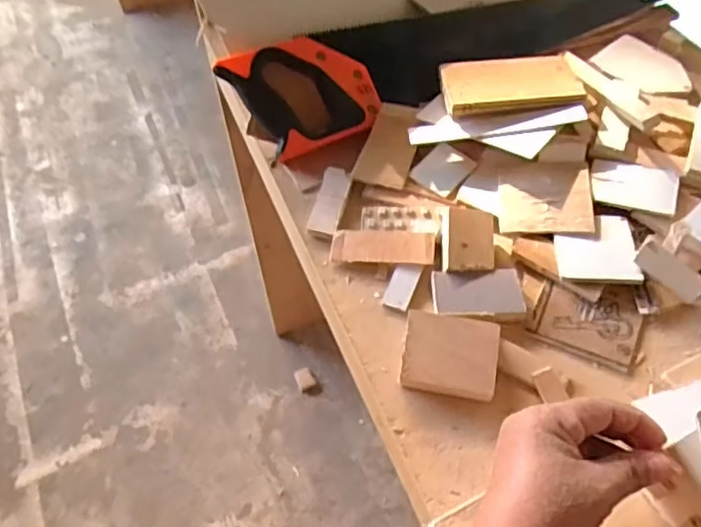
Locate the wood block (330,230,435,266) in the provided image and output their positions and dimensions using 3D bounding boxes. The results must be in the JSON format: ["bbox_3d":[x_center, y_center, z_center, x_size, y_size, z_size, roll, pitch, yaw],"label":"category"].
[{"bbox_3d":[0.029,-0.015,0.560,0.093,0.004,0.035,2,59,8],"label":"wood block"}]

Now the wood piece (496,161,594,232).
[{"bbox_3d":[0.184,-0.063,0.583,0.083,0.007,0.079,1,58,10],"label":"wood piece"}]

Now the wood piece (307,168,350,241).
[{"bbox_3d":[-0.020,-0.060,0.598,0.027,0.011,0.081,8,54,10],"label":"wood piece"}]

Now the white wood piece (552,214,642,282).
[{"bbox_3d":[0.219,-0.015,0.553,0.068,0.006,0.068,1,57,7],"label":"white wood piece"}]

